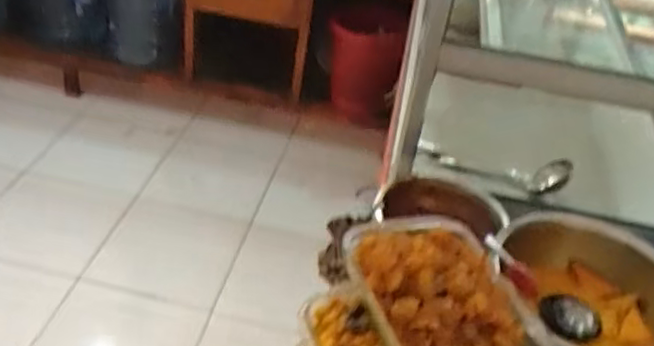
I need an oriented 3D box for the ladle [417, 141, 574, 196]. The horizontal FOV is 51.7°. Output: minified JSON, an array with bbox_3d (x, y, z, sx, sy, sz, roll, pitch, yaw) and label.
[{"bbox_3d":[0.301,-0.012,1.220,0.262,0.054,0.078,18,41,18],"label":"ladle"}]

